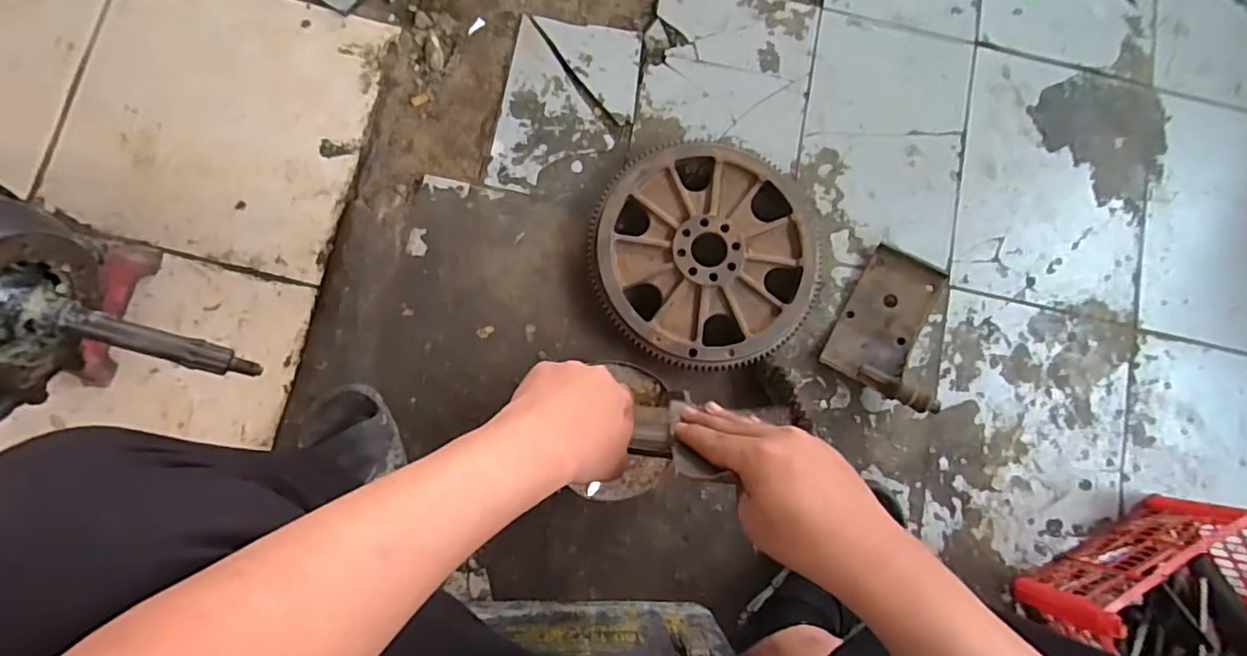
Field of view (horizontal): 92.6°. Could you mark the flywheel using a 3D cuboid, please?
[{"bbox_3d":[0.114,-0.100,0.838,0.316,0.047,0.310,-5,84,-6],"label":"flywheel"}]

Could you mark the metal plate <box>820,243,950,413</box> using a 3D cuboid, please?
[{"bbox_3d":[0.399,-0.004,0.848,0.153,0.068,0.209,30,84,-1],"label":"metal plate"}]

